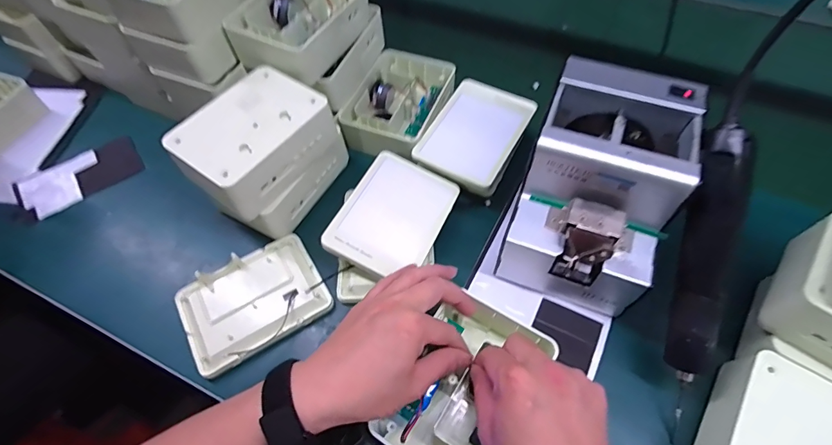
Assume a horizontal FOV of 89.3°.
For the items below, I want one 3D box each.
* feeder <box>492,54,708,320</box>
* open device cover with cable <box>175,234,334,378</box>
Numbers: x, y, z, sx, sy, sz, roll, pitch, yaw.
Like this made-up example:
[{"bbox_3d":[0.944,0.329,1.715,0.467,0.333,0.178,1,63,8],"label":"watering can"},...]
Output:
[{"bbox_3d":[0.166,-0.023,0.401,0.126,0.148,0.183,17,59,13],"label":"feeder"},{"bbox_3d":[-0.164,0.077,0.425,0.133,0.018,0.099,-29,61,-16],"label":"open device cover with cable"}]

